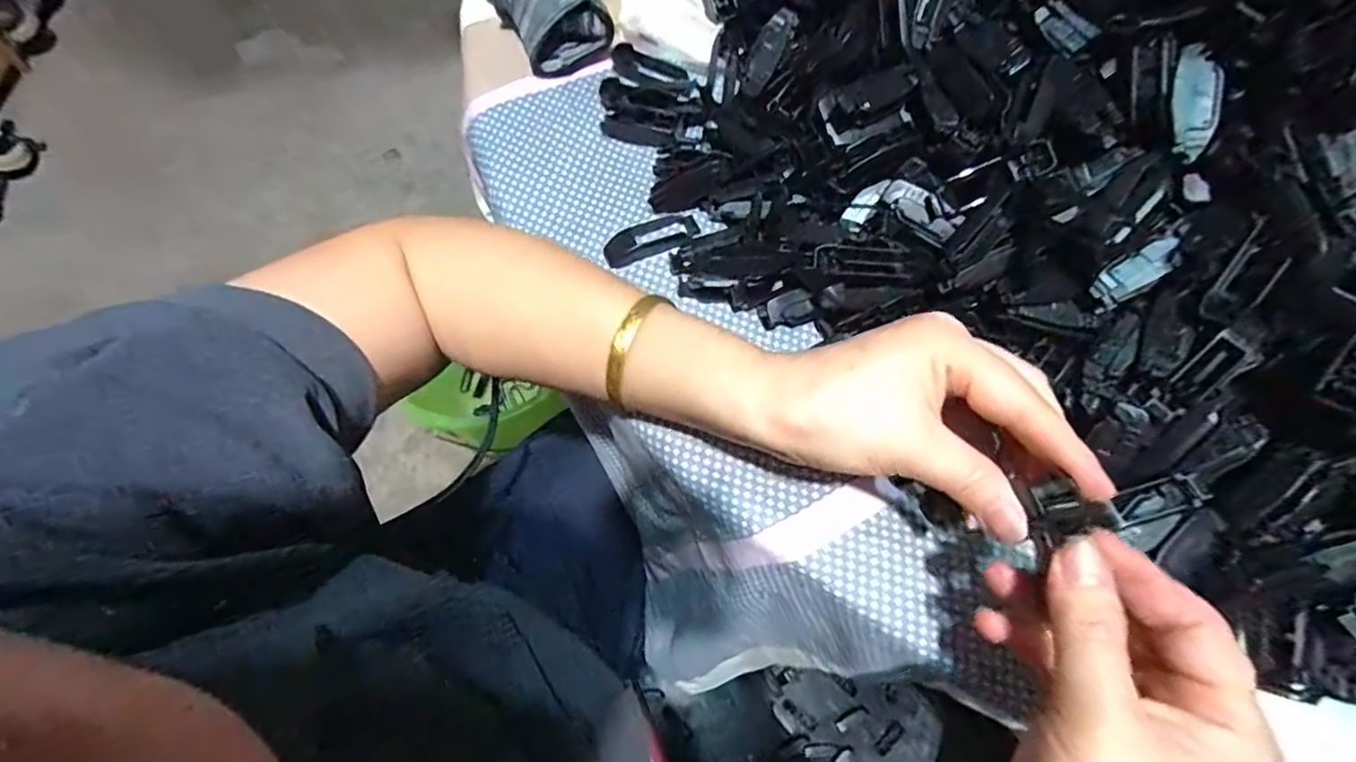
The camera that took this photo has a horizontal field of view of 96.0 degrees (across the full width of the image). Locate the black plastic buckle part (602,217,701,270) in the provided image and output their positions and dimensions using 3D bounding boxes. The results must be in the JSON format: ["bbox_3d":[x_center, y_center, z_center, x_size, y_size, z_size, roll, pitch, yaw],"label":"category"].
[{"bbox_3d":[-0.015,-0.082,0.350,0.057,0.011,0.020,-22,68,-9],"label":"black plastic buckle part"}]

